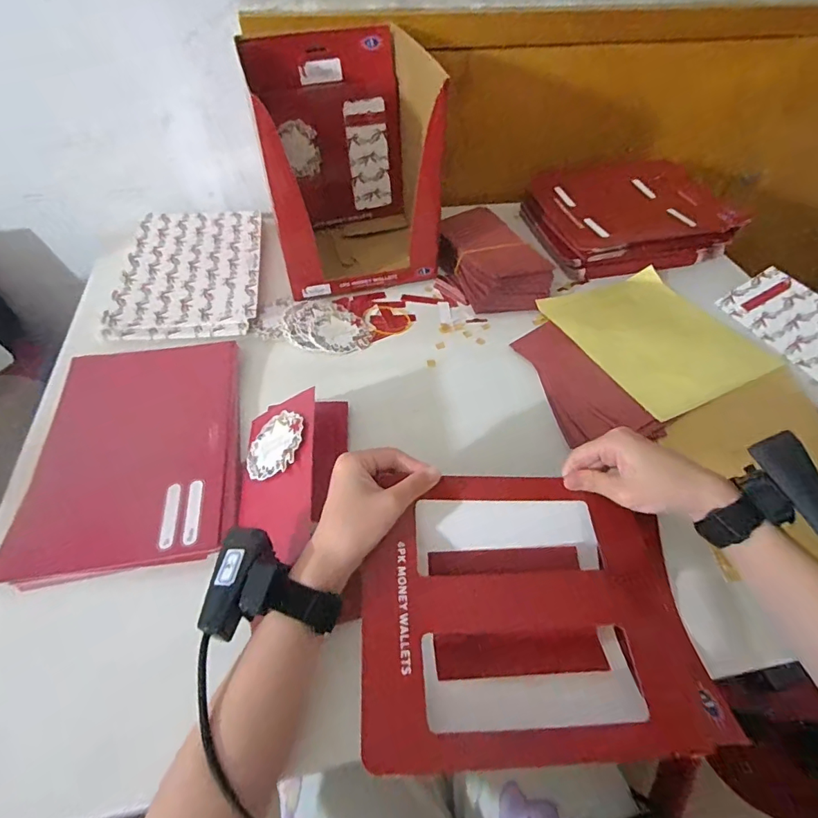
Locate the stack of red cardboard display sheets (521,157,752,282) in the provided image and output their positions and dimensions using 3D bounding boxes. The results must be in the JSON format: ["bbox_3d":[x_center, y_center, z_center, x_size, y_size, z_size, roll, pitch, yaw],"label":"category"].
[{"bbox_3d":[0.330,-0.292,0.733,0.259,0.061,0.197,-8,49,-8],"label":"stack of red cardboard display sheets"}]

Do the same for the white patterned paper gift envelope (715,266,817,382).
[{"bbox_3d":[0.487,-0.109,0.602,0.082,0.010,0.171,-34,52,9],"label":"white patterned paper gift envelope"}]

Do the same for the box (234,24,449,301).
[{"bbox_3d":[-0.079,-0.317,0.629,0.209,0.242,0.215,-13,49,-12],"label":"box"}]

